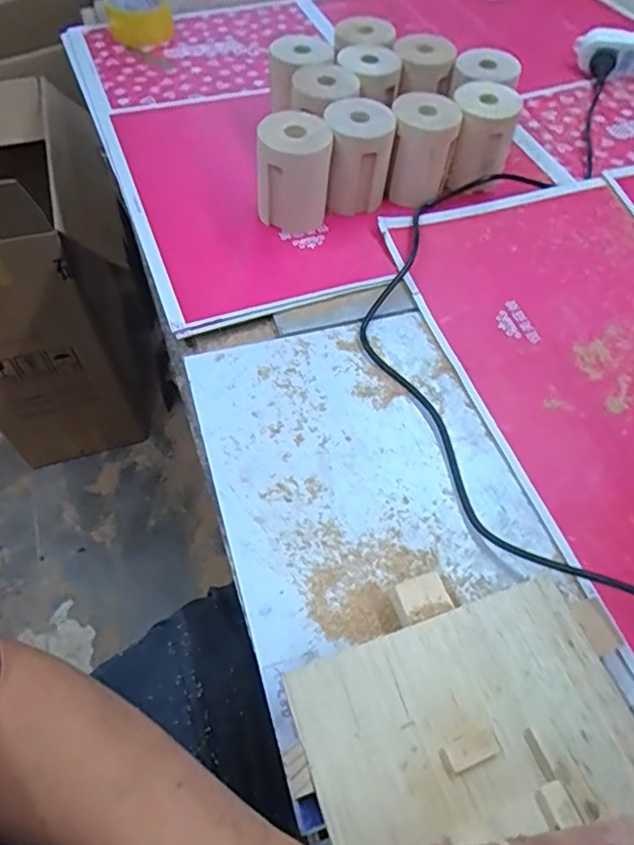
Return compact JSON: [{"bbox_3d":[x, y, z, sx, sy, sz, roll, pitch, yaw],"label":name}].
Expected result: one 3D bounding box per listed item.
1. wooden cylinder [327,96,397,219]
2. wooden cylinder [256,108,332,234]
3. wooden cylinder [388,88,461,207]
[{"bbox_3d":[0.046,-0.302,0.660,0.076,0.103,0.083,7,57,2],"label":"wooden cylinder"},{"bbox_3d":[-0.026,-0.280,0.640,0.077,0.107,0.081,2,57,-1],"label":"wooden cylinder"},{"bbox_3d":[0.122,-0.323,0.671,0.075,0.094,0.081,14,58,6],"label":"wooden cylinder"}]

